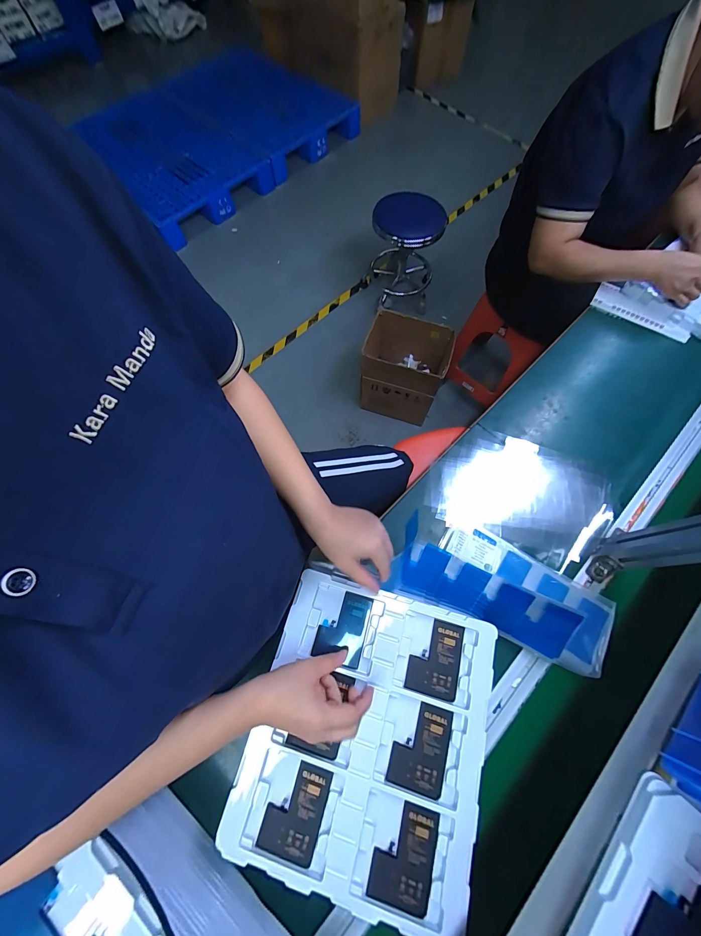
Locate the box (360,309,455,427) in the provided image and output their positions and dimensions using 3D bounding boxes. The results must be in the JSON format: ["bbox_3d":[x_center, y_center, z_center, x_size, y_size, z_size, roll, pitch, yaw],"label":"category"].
[{"bbox_3d":[0.212,-0.409,1.353,0.330,0.328,0.272,21,71,8],"label":"box"}]

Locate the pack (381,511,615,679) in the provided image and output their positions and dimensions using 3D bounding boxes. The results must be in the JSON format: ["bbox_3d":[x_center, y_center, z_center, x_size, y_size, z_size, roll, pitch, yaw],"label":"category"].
[{"bbox_3d":[0.231,0.182,0.506,0.320,0.087,0.135,21,71,8],"label":"pack"}]

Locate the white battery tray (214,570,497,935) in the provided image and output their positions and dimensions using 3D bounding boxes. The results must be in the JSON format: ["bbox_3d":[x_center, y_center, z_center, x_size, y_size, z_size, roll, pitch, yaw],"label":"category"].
[{"bbox_3d":[0.024,0.324,0.410,0.275,0.020,0.313,15,70,6],"label":"white battery tray"}]

